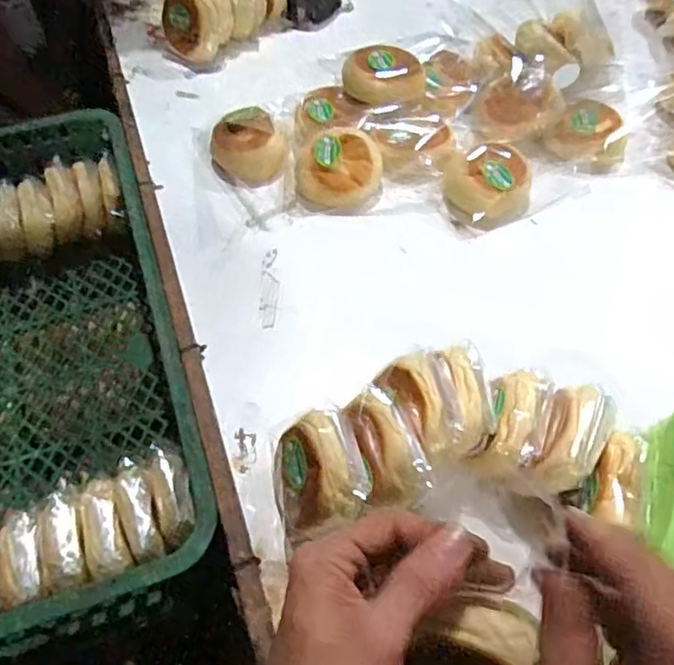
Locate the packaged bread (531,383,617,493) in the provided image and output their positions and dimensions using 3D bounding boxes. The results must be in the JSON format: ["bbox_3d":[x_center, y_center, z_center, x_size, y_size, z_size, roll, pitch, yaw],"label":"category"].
[{"bbox_3d":[0.176,0.077,0.440,0.042,0.032,0.079,19,59,13],"label":"packaged bread"}]

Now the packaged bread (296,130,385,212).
[{"bbox_3d":[0.003,-0.183,0.675,0.092,0.053,0.086,0,56,-1],"label":"packaged bread"}]

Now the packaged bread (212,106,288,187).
[{"bbox_3d":[-0.104,-0.214,0.706,0.086,0.048,0.098,-10,57,-7],"label":"packaged bread"}]

